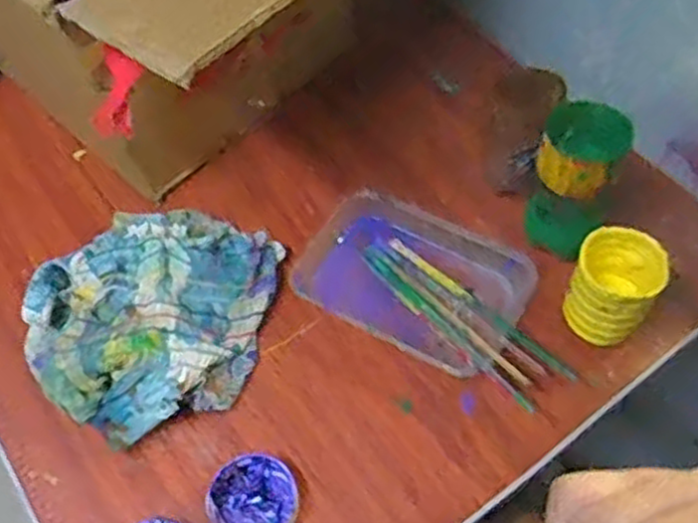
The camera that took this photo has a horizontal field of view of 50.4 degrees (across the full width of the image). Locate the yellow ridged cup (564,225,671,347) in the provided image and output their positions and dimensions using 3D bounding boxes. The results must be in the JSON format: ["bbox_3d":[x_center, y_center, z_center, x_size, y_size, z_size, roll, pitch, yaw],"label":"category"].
[{"bbox_3d":[0.185,0.019,0.523,0.056,0.069,0.058,-2,59,3],"label":"yellow ridged cup"}]

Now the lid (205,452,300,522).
[{"bbox_3d":[-0.063,0.160,0.499,0.057,0.015,0.057,-2,59,3],"label":"lid"}]

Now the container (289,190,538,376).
[{"bbox_3d":[0.049,0.015,0.567,0.161,0.035,0.114,23,63,17],"label":"container"}]

